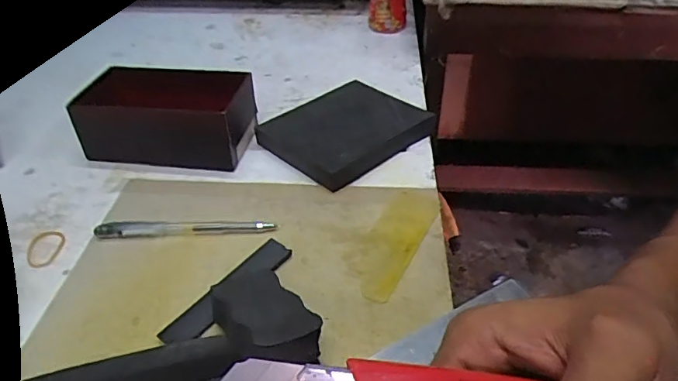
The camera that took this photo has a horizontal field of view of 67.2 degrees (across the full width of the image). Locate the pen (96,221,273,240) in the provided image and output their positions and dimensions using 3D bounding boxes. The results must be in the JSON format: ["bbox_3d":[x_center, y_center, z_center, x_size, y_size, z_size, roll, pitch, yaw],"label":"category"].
[{"bbox_3d":[-0.125,0.031,0.415,0.143,0.009,0.014,-3,38,0],"label":"pen"}]

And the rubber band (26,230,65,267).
[{"bbox_3d":[-0.238,0.046,0.412,0.026,0.004,0.043,-11,38,-10],"label":"rubber band"}]

